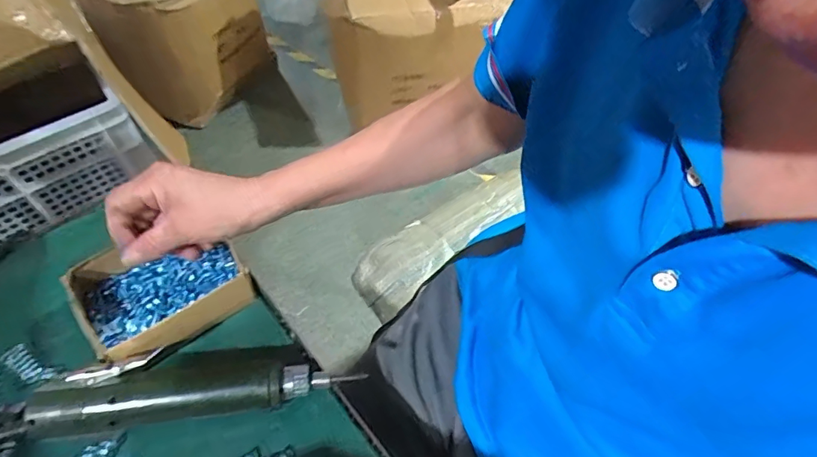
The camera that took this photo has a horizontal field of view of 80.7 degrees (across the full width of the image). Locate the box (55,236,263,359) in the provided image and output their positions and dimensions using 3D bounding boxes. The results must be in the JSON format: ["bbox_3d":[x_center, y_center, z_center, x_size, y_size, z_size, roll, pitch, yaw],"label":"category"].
[{"bbox_3d":[-0.217,0.053,0.425,0.133,0.041,0.104,-29,59,-22],"label":"box"}]

